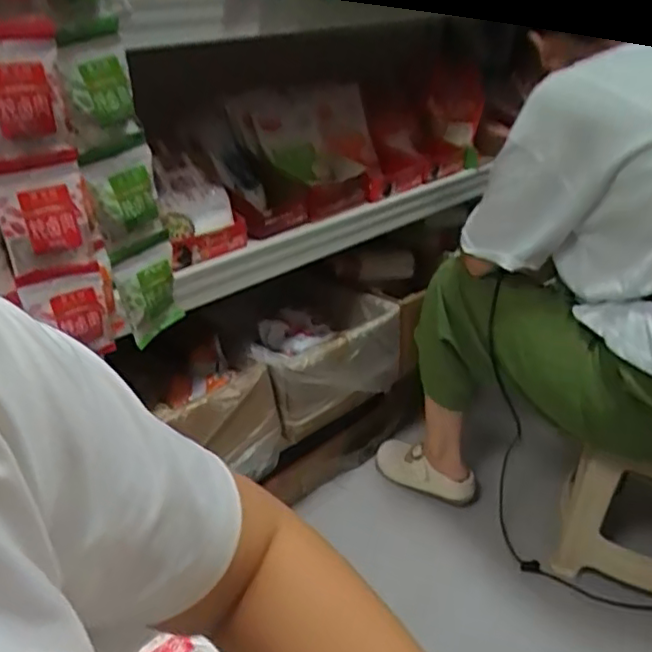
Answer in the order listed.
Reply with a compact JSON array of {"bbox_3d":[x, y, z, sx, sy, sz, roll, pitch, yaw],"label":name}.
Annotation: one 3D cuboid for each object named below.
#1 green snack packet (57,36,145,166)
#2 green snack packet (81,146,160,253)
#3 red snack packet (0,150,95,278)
[{"bbox_3d":[-0.235,-0.234,0.665,0.083,0.114,0.044,-21,35,-30],"label":"green snack packet"},{"bbox_3d":[-0.237,-0.145,0.735,0.030,0.107,0.087,25,39,38],"label":"green snack packet"},{"bbox_3d":[-0.293,-0.117,0.657,0.087,0.114,0.030,-17,33,-25],"label":"red snack packet"}]

